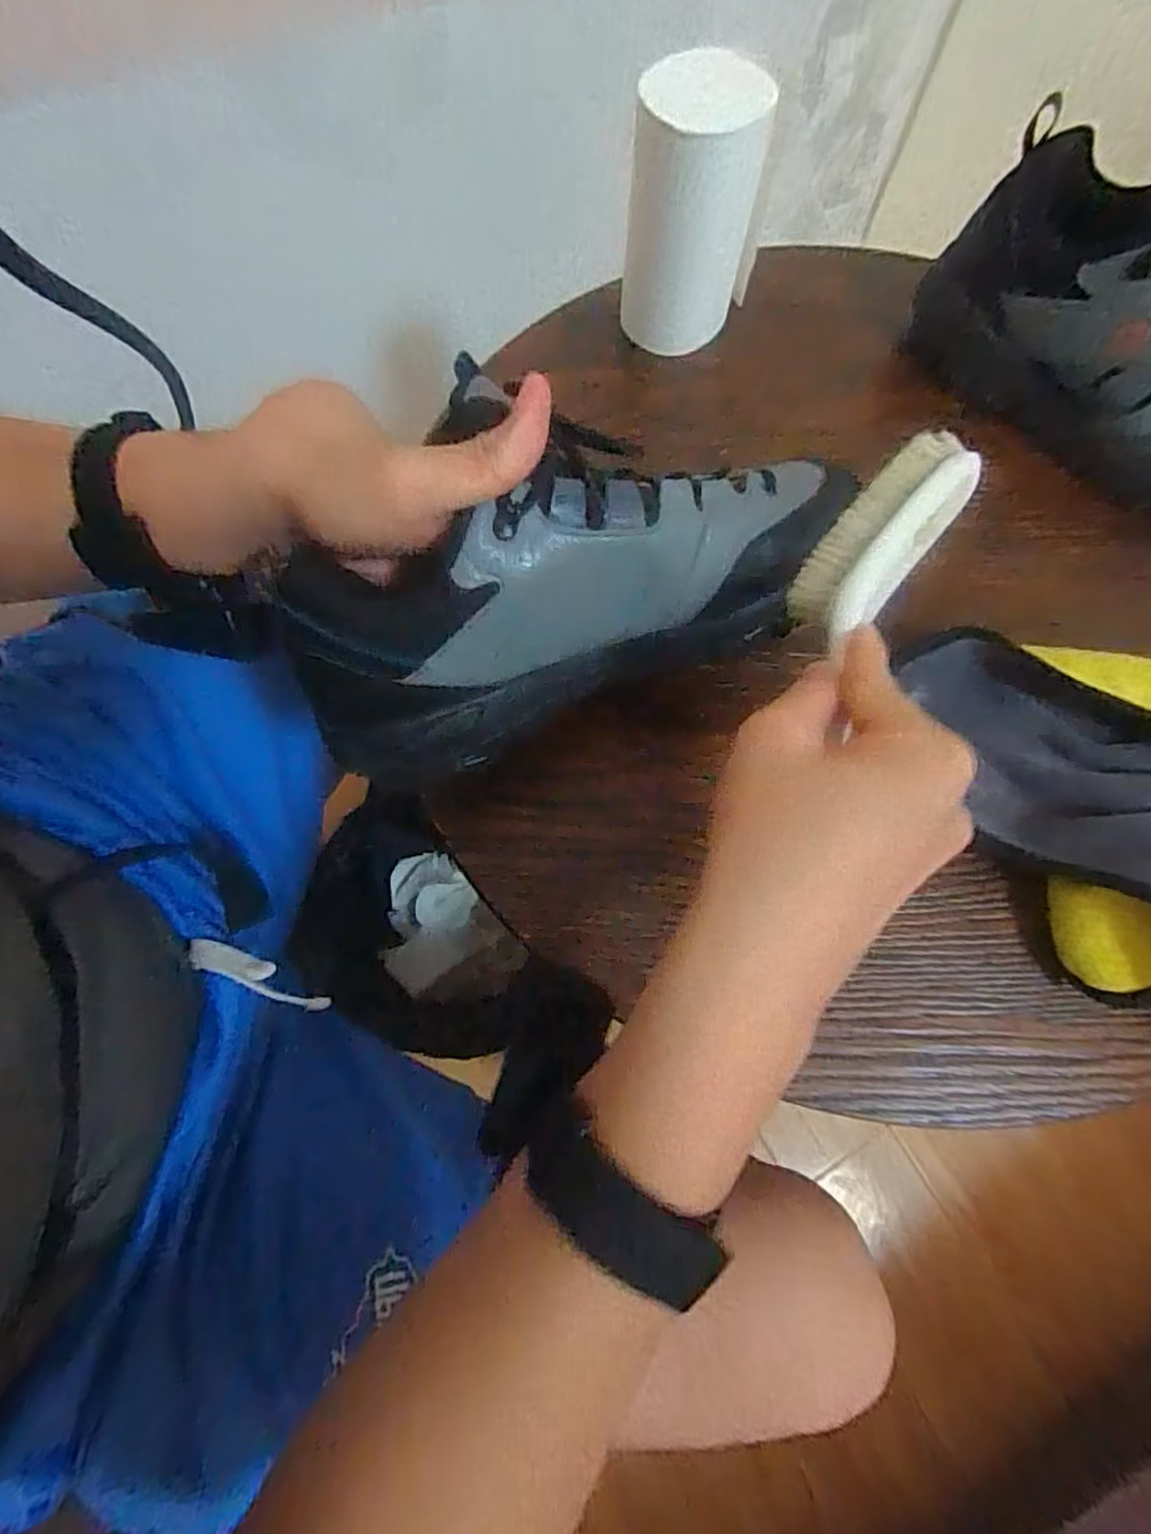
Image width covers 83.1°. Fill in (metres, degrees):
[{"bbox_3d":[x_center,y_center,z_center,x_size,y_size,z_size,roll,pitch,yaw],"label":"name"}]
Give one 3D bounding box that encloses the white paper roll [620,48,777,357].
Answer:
[{"bbox_3d":[0.071,-0.344,0.406,0.071,0.132,0.061,10,71,2],"label":"white paper roll"}]

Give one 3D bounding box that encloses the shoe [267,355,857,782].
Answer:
[{"bbox_3d":[-0.001,-0.086,0.269,0.245,0.104,0.092,-21,73,-4],"label":"shoe"}]

